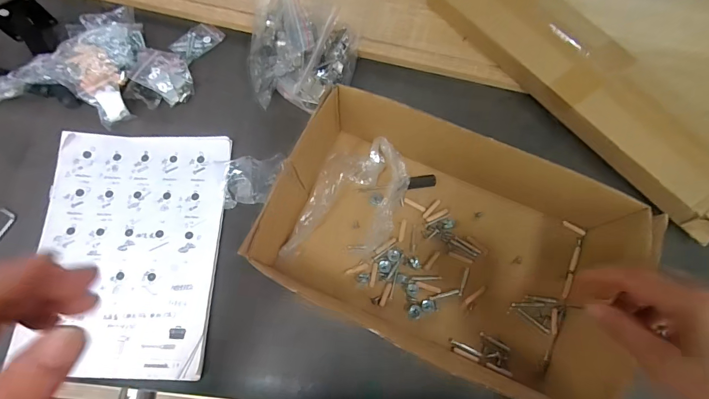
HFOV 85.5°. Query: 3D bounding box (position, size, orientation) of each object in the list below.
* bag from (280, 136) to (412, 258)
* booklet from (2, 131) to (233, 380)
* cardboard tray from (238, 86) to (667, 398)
[{"bbox_3d":[-0.002,0.002,0.440,0.104,0.049,0.159,20,75,7],"label":"bag"},{"bbox_3d":[-0.264,0.053,0.450,0.207,0.011,0.280,2,73,2],"label":"booklet"},{"bbox_3d":[0.090,0.043,0.399,0.331,0.106,0.216,25,75,9],"label":"cardboard tray"}]

